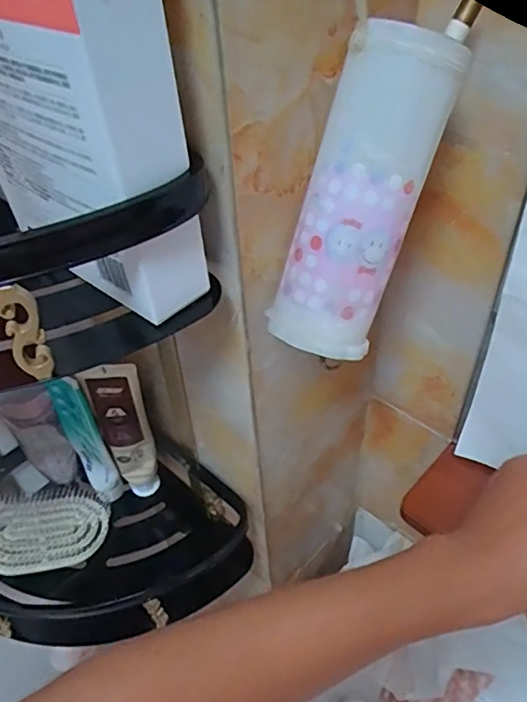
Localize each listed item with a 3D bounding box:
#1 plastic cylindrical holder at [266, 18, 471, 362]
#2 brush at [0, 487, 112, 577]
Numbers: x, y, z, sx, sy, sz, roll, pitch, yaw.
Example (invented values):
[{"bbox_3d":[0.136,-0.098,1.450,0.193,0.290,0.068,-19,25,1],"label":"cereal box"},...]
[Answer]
[{"bbox_3d":[0.050,-0.079,0.295,0.054,0.165,0.046,29,23,29],"label":"plastic cylindrical holder"},{"bbox_3d":[-0.243,0.154,0.478,0.217,0.029,0.079,4,34,-40],"label":"brush"}]

